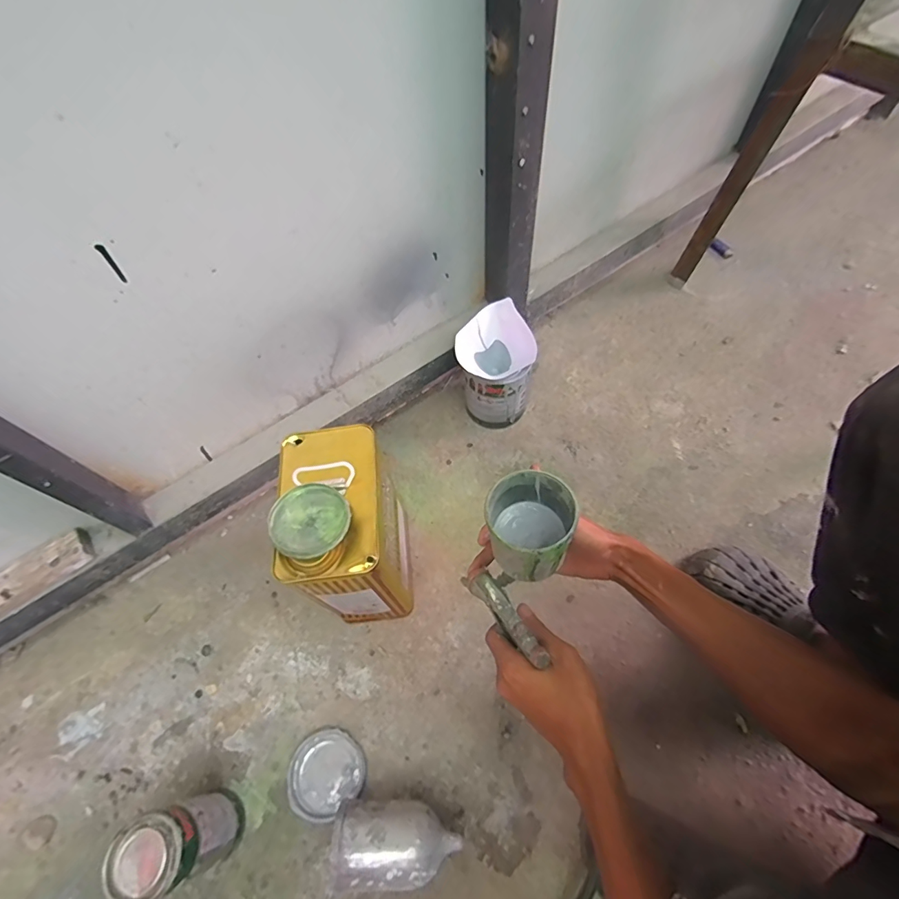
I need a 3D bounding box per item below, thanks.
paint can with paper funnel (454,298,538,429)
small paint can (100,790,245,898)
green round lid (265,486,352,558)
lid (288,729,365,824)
[{"bbox_3d":[0.072,-0.121,0.743,0.111,0.181,0.109,-2,62,3],"label":"paint can with paper funnel"},{"bbox_3d":[-0.287,0.422,0.499,0.074,0.141,0.066,-23,63,-8],"label":"small paint can"},{"bbox_3d":[-0.140,0.070,0.464,0.081,0.018,0.076,-2,62,3],"label":"green round lid"},{"bbox_3d":[-0.154,0.399,0.572,0.094,0.005,0.086,-2,62,3],"label":"lid"}]

